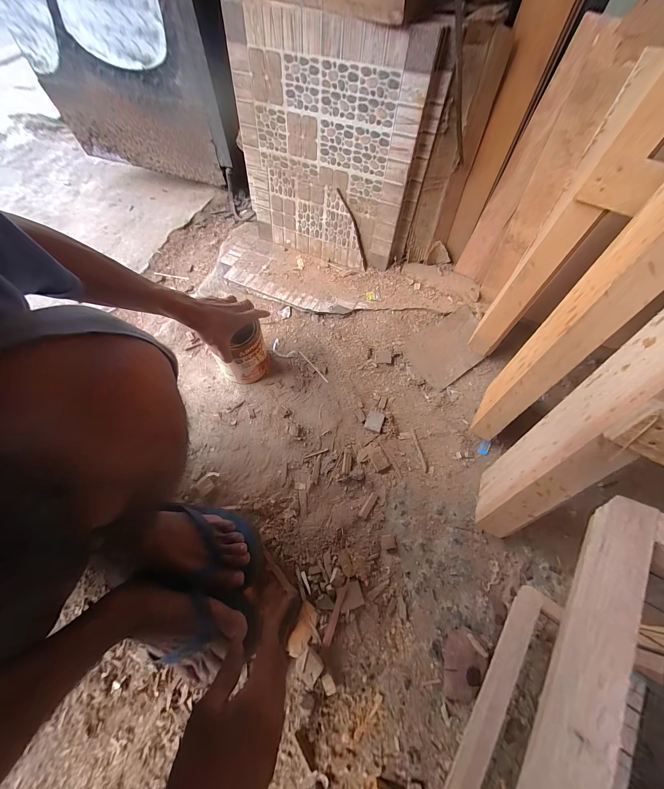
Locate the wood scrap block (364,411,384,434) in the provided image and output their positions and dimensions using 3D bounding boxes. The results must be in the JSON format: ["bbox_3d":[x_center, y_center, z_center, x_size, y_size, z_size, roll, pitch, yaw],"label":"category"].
[{"bbox_3d":[0.092,0.058,0.606,0.035,0.008,0.046,21,64,11],"label":"wood scrap block"}]

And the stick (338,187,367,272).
[{"bbox_3d":[0.056,-0.396,0.689,0.016,0.186,0.018,-45,39,-20],"label":"stick"}]

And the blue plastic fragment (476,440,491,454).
[{"bbox_3d":[0.304,0.105,0.566,0.020,0.005,0.033,30,66,15],"label":"blue plastic fragment"}]

